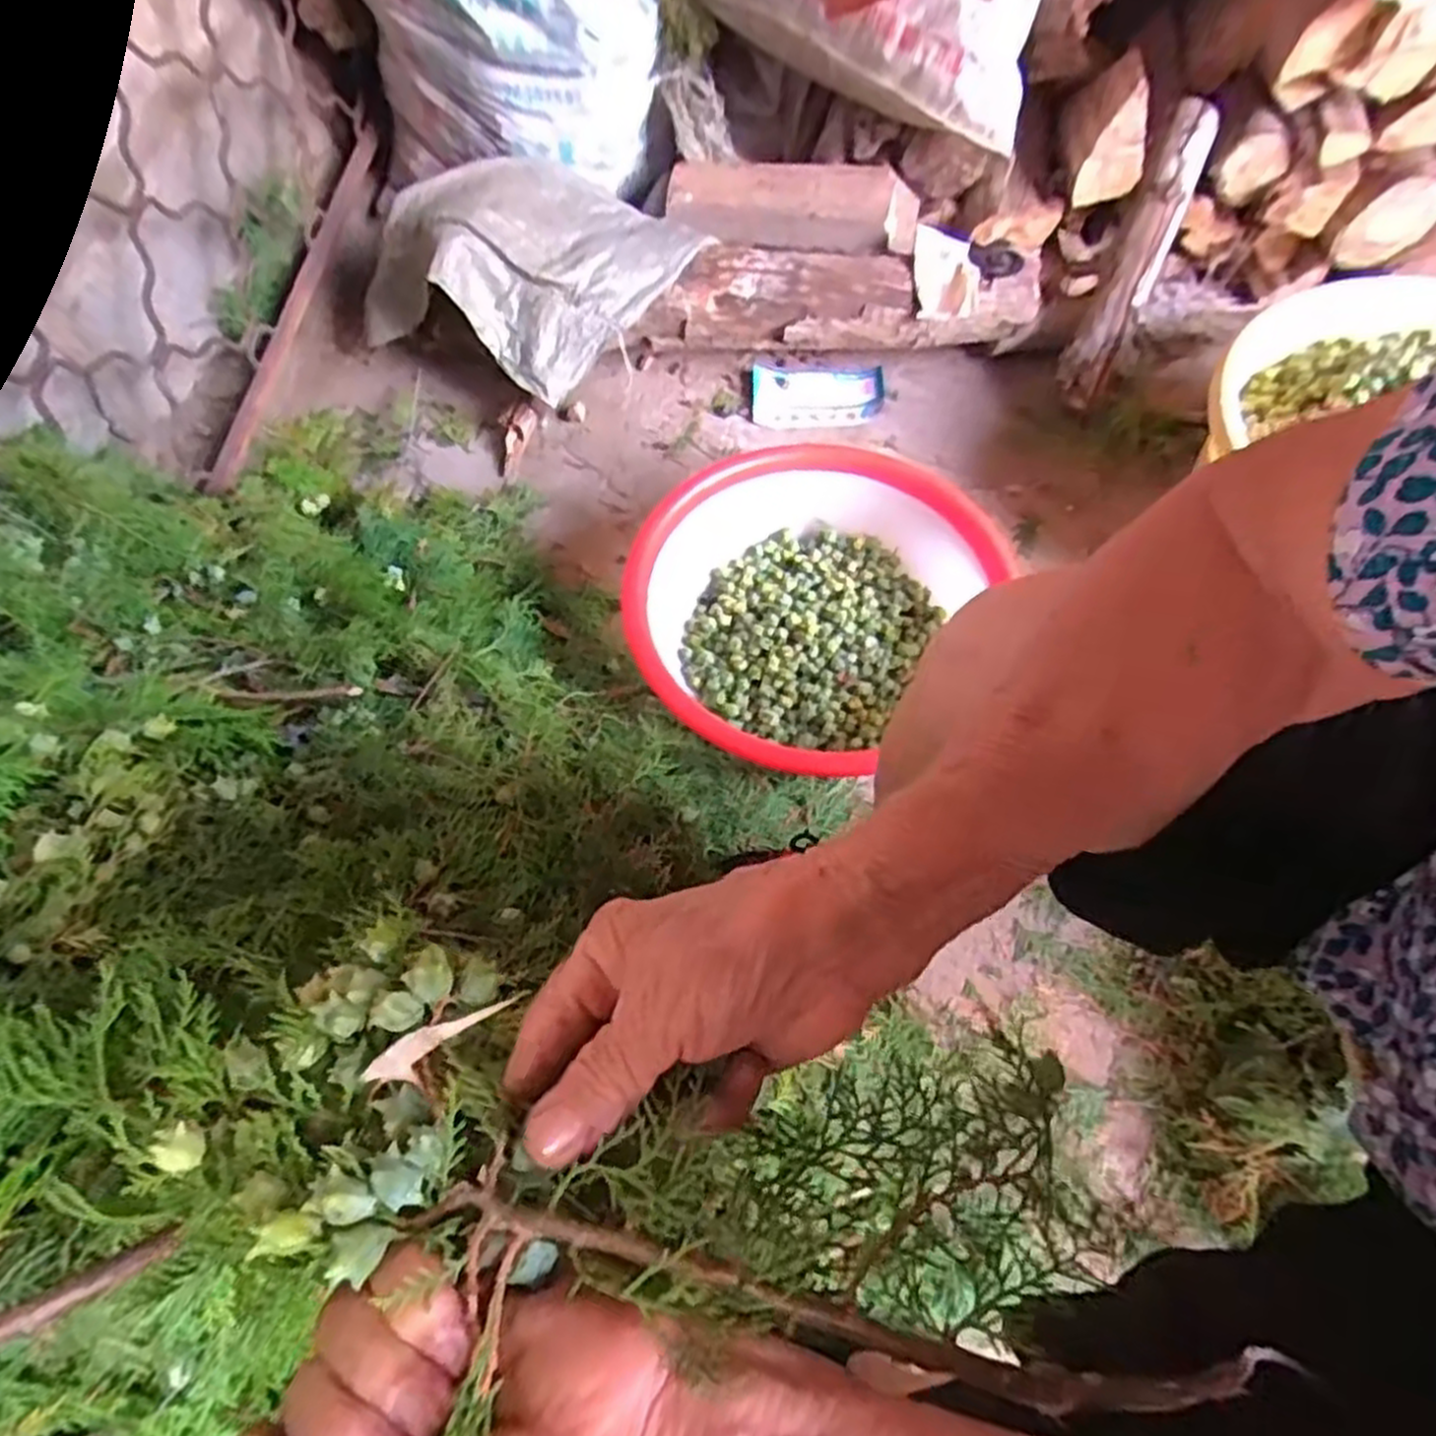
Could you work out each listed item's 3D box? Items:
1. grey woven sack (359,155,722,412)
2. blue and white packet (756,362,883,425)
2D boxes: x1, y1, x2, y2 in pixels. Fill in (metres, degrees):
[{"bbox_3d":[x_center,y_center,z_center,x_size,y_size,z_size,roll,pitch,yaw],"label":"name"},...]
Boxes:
[{"bbox_3d":[-0.224,-0.542,0.926,0.344,0.143,0.259,28,68,16],"label":"grey woven sack"},{"bbox_3d":[0.127,-0.416,1.009,0.162,0.022,0.085,4,64,6],"label":"blue and white packet"}]

